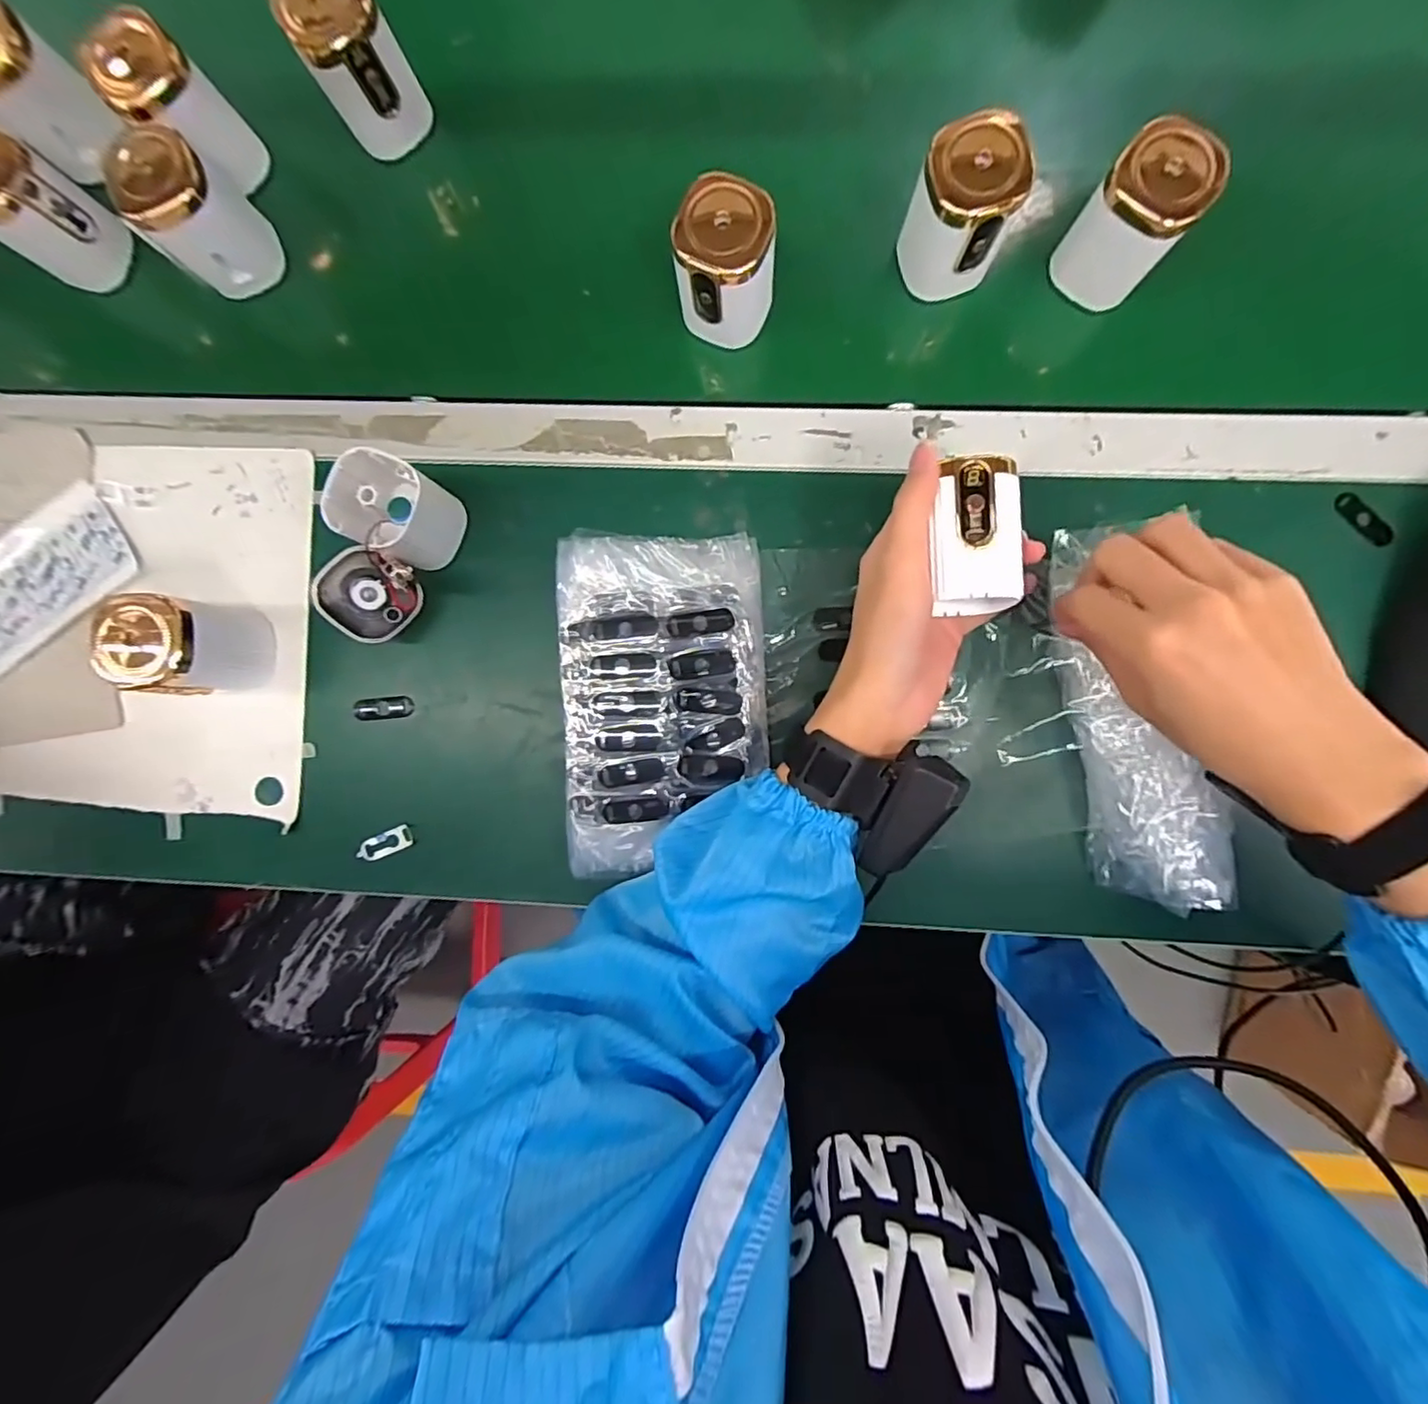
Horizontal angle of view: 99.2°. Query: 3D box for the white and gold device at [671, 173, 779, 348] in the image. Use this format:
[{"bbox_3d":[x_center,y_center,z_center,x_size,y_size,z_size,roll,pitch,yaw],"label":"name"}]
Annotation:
[{"bbox_3d":[0.007,-0.262,0.367,0.050,0.069,0.053,30,91,3],"label":"white and gold device"}]

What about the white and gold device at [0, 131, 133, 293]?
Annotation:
[{"bbox_3d":[-0.436,-0.316,0.392,0.047,0.079,0.058,30,91,3],"label":"white and gold device"}]

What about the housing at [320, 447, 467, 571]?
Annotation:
[{"bbox_3d":[-0.195,-0.119,0.381,0.061,0.065,0.055,27,90,3],"label":"housing"}]

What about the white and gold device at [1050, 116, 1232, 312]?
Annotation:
[{"bbox_3d":[0.247,-0.285,0.359,0.054,0.075,0.049,40,91,3],"label":"white and gold device"}]

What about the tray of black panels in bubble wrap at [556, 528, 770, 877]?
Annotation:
[{"bbox_3d":[-0.031,0.001,0.386,0.124,0.036,0.208,-2,89,3],"label":"tray of black panels in bubble wrap"}]

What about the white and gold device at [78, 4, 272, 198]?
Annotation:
[{"bbox_3d":[-0.341,-0.370,0.387,0.058,0.071,0.064,3,89,3],"label":"white and gold device"}]

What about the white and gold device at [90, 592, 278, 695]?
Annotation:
[{"bbox_3d":[-0.331,-0.035,0.379,0.058,0.080,0.061,0,89,3],"label":"white and gold device"}]

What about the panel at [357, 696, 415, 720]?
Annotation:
[{"bbox_3d":[-0.226,0.004,0.414,0.039,0.004,0.015,-6,89,3],"label":"panel"}]

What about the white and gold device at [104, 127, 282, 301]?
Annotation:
[{"bbox_3d":[-0.334,-0.314,0.389,0.059,0.081,0.061,0,89,3],"label":"white and gold device"}]

